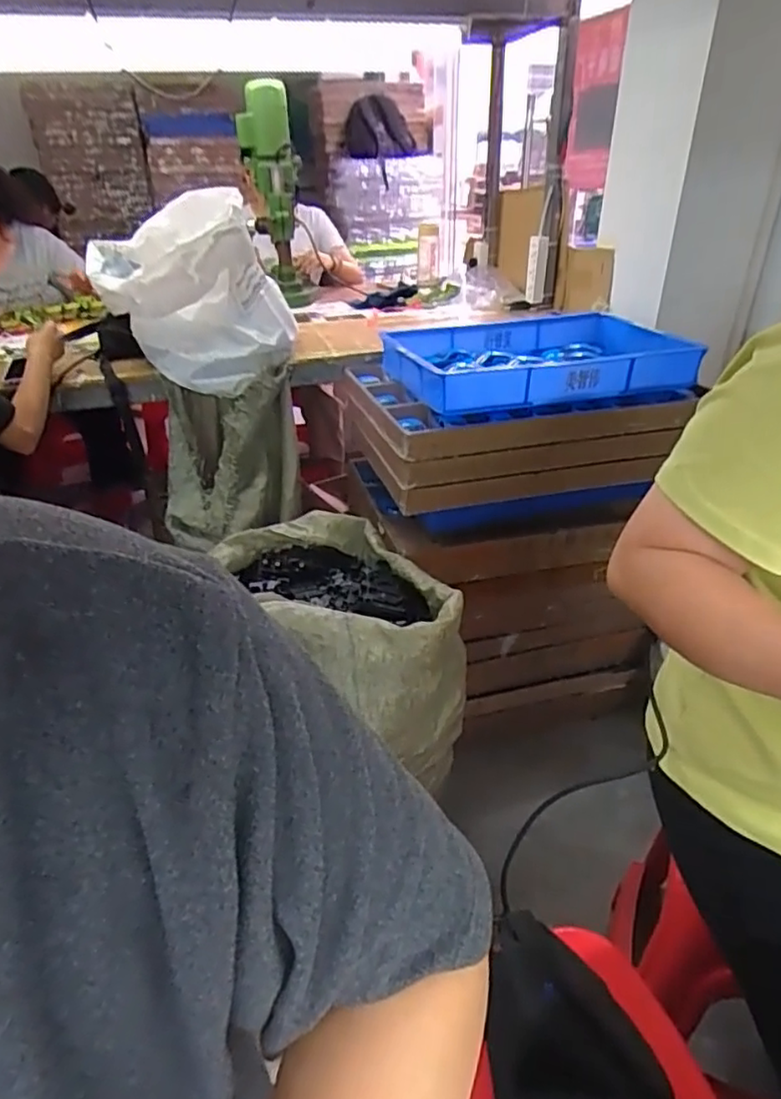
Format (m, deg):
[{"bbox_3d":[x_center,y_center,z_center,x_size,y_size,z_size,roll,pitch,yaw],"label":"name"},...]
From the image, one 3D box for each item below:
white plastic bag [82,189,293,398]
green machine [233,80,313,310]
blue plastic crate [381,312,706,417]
[{"bbox_3d":[-0.408,-0.512,1.289,0.381,0.312,0.194,2,32,6],"label":"white plastic bag"},{"bbox_3d":[-0.303,-0.910,1.676,0.145,0.505,0.154,-7,32,-8],"label":"green machine"},{"bbox_3d":[0.286,-0.389,1.318,0.559,0.095,0.376,-8,33,-9],"label":"blue plastic crate"}]

